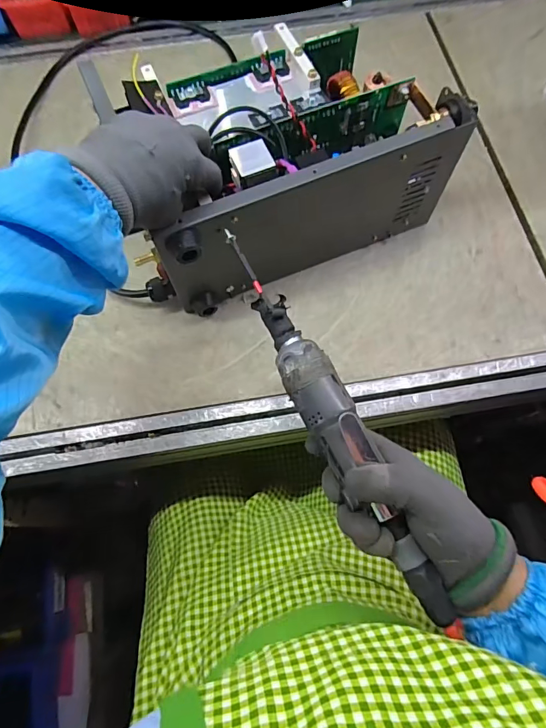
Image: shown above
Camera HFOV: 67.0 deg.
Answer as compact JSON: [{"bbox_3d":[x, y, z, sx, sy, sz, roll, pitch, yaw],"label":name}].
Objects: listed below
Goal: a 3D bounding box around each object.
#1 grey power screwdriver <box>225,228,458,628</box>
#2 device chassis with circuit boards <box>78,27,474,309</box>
[{"bbox_3d":[0.040,0.028,0.307,0.038,0.032,0.326,-26,75,-9],"label":"grey power screwdriver"},{"bbox_3d":[0.005,-0.218,0.463,0.344,0.141,0.209,-23,71,-8],"label":"device chassis with circuit boards"}]

